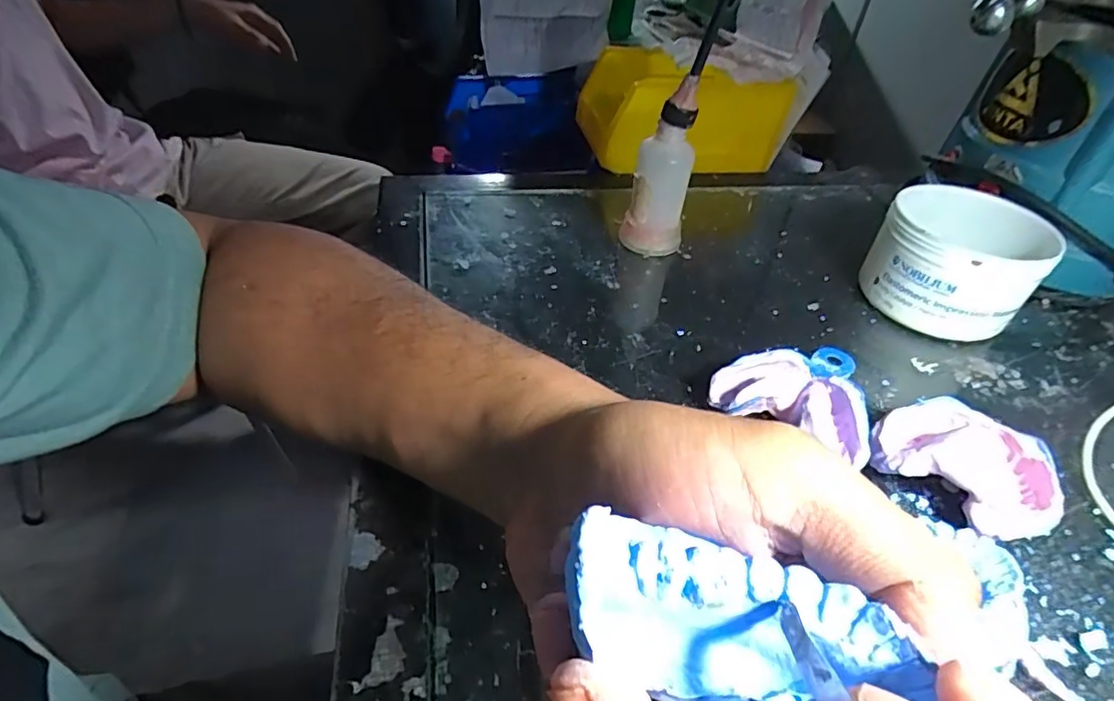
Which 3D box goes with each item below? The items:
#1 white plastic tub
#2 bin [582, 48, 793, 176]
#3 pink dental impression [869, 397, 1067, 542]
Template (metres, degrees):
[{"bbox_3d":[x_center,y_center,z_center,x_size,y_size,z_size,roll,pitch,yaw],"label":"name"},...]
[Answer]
[{"bbox_3d":[0.247,-0.055,0.362,0.088,0.067,0.074,25,46,22],"label":"white plastic tub"},{"bbox_3d":[0.113,-0.222,0.527,0.170,0.077,0.105,-4,43,-9],"label":"bin"},{"bbox_3d":[0.187,0.050,0.267,0.065,0.032,0.058,27,47,23],"label":"pink dental impression"}]

